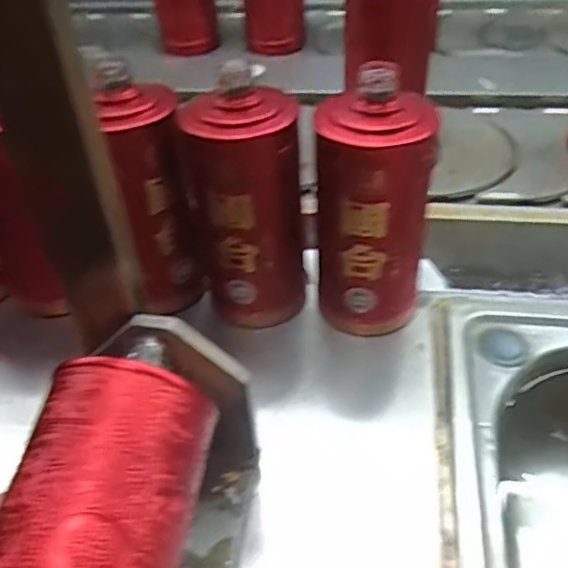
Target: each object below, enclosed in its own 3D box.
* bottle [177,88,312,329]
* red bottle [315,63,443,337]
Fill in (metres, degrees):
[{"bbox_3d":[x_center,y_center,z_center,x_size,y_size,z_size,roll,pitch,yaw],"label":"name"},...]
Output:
[{"bbox_3d":[-0.027,-0.059,0.475,0.087,0.183,0.079,-5,44,0],"label":"bottle"},{"bbox_3d":[0.065,-0.057,0.459,0.084,0.186,0.078,10,46,14],"label":"red bottle"}]

